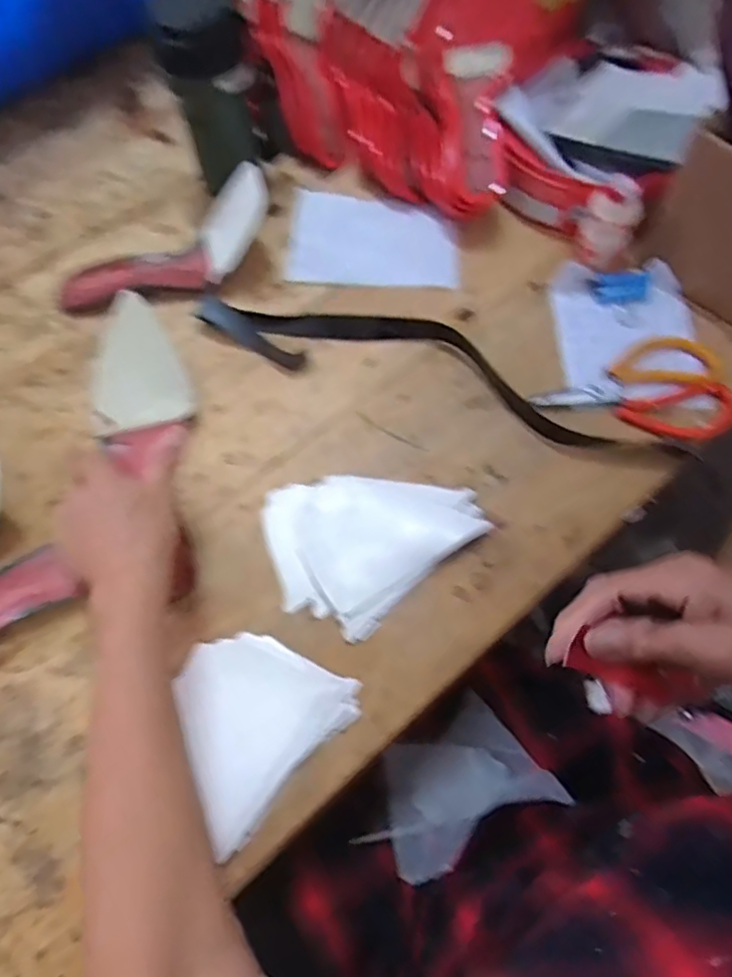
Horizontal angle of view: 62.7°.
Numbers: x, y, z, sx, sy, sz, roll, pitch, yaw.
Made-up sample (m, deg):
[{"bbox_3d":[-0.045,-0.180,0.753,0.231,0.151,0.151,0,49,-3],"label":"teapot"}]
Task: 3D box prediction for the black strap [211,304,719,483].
[{"bbox_3d":[0.073,-0.125,0.571,0.488,0.008,0.103,17,67,10],"label":"black strap"}]

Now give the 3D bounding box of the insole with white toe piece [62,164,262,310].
[{"bbox_3d":[-0.202,-0.238,0.615,0.239,0.045,0.082,-24,66,8],"label":"insole with white toe piece"}]

